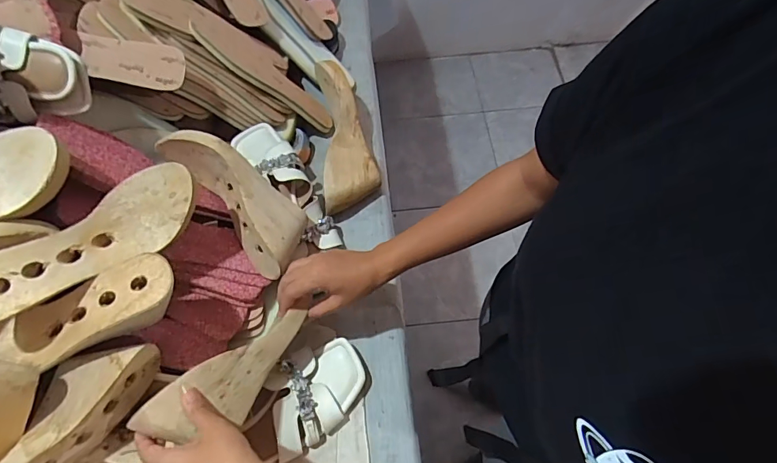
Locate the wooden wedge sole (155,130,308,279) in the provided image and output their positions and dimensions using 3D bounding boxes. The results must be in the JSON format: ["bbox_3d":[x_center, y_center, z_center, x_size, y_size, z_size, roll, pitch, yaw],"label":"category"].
[{"bbox_3d":[-0.189,-0.046,0.539,0.085,0.068,0.215,-43,86,-16],"label":"wooden wedge sole"}]

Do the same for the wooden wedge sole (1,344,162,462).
[{"bbox_3d":[-0.311,0.208,0.396,0.069,0.083,0.228,14,46,9],"label":"wooden wedge sole"}]

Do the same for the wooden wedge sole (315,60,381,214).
[{"bbox_3d":[-0.062,-0.145,0.651,0.081,0.089,0.231,-6,65,-1],"label":"wooden wedge sole"}]

